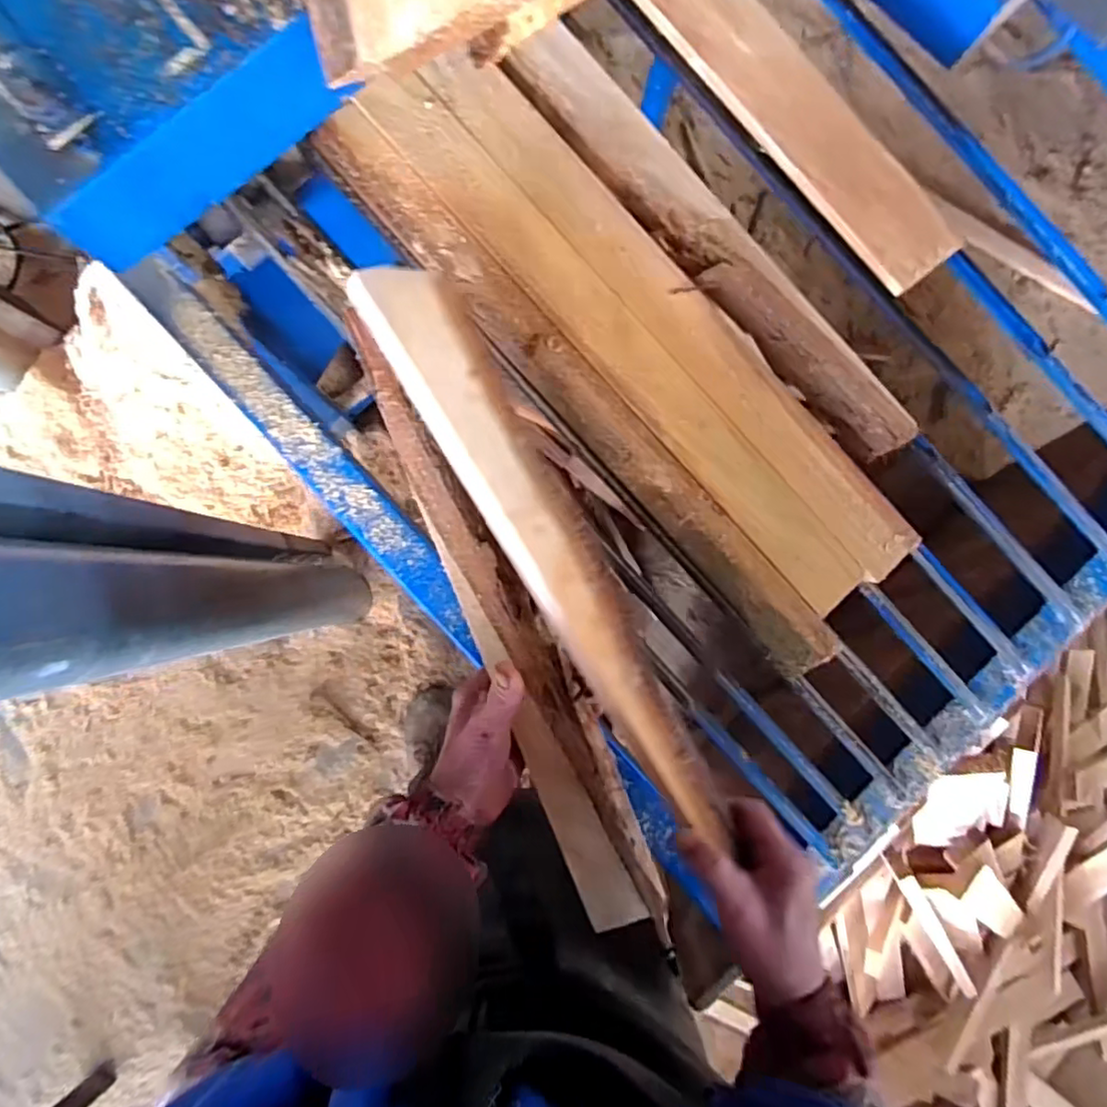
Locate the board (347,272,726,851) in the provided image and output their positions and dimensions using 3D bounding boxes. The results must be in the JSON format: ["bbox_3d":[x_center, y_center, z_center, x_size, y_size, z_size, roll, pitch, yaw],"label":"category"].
[{"bbox_3d":[0.001,-0.001,0.426,0.061,0.028,0.418,-31,91,-3],"label":"board"}]

